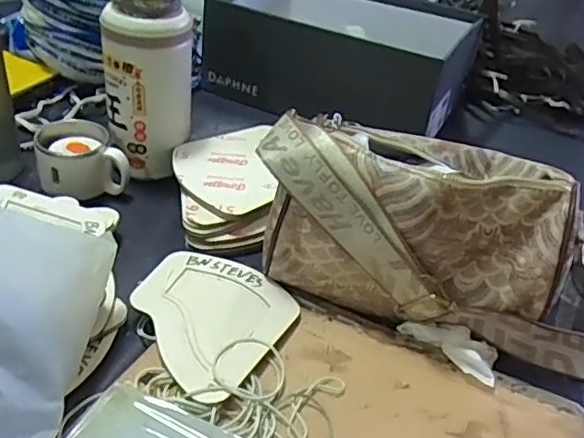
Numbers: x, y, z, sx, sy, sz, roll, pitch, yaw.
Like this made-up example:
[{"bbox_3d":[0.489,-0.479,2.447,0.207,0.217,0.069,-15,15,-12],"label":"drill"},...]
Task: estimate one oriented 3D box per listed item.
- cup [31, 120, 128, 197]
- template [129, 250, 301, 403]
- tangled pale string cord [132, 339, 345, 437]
[{"bbox_3d":[-0.206,-0.060,0.559,0.077,0.050,0.070,6,36,-4],"label":"cup"},{"bbox_3d":[-0.066,0.069,0.422,0.117,0.005,0.129,19,32,19],"label":"template"},{"bbox_3d":[-0.032,0.108,0.373,0.126,0.020,0.069,17,37,10],"label":"tangled pale string cord"}]

